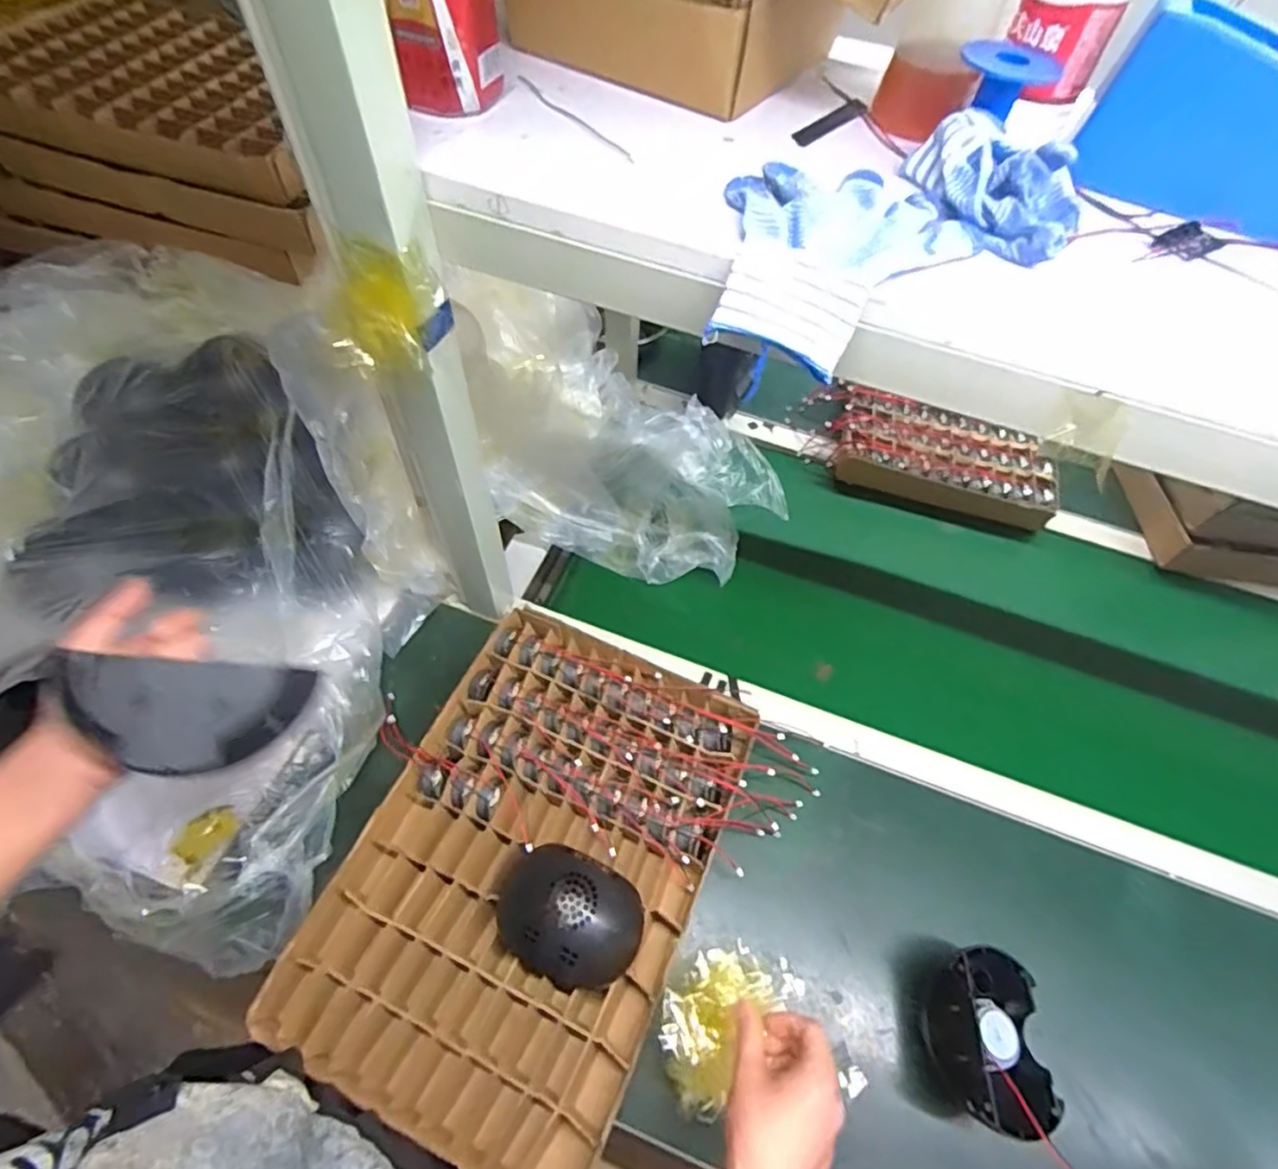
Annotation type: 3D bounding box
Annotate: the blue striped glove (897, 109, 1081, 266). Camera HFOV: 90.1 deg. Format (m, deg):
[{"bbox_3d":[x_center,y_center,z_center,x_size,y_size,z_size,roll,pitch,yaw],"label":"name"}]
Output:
[{"bbox_3d":[0.215,-0.247,0.388,0.112,0.043,0.087,30,61,14],"label":"blue striped glove"}]

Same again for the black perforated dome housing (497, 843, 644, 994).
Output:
[{"bbox_3d":[-0.061,0.287,0.553,0.127,0.075,0.095,24,60,11],"label":"black perforated dome housing"}]

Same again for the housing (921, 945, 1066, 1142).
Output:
[{"bbox_3d":[0.303,0.399,0.566,0.094,0.071,0.130,9,58,2],"label":"housing"}]

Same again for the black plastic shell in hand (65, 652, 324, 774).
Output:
[{"bbox_3d":[-0.257,0.076,0.375,0.117,0.040,0.065,6,92,-18],"label":"black plastic shell in hand"}]

